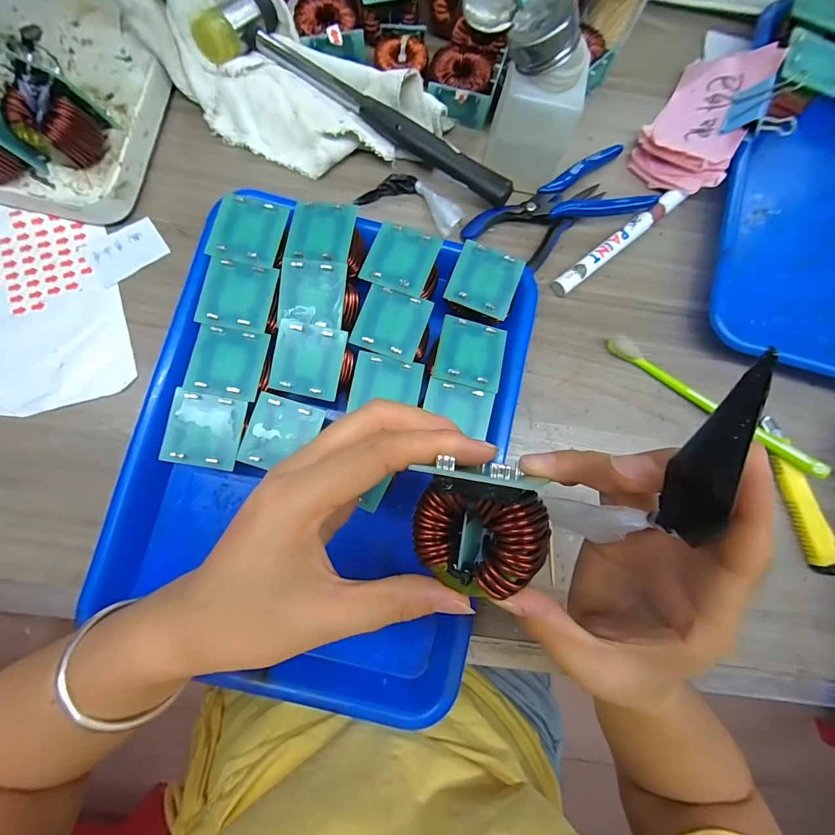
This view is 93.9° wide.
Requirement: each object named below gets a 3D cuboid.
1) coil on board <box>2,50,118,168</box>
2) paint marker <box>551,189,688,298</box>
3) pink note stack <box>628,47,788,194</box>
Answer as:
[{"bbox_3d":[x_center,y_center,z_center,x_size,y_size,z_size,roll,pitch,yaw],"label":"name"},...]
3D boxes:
[{"bbox_3d":[-0.245,-0.202,0.263,0.039,0.046,0.045,16,83,-2],"label":"coil on board"},{"bbox_3d":[0.168,-0.147,0.326,0.140,0.017,0.016,-38,88,-7],"label":"paint marker"},{"bbox_3d":[0.240,-0.251,0.329,0.072,0.027,0.123,29,87,30],"label":"pink note stack"}]

